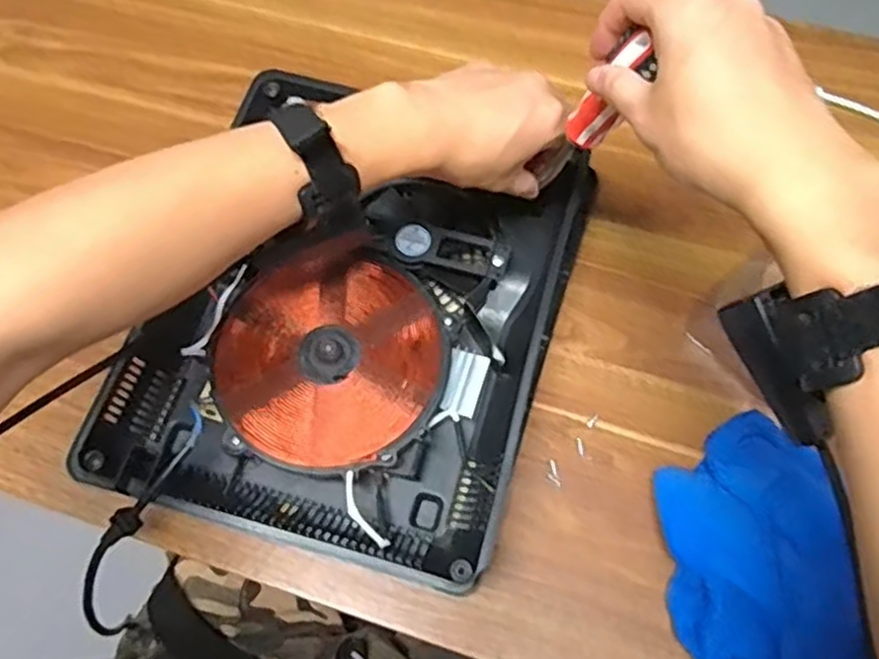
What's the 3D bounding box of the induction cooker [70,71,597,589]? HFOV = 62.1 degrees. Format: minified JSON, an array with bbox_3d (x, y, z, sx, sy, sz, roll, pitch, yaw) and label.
[{"bbox_3d":[-0.060,-0.016,0.524,0.274,0.054,0.333,16,69,8],"label":"induction cooker"}]

